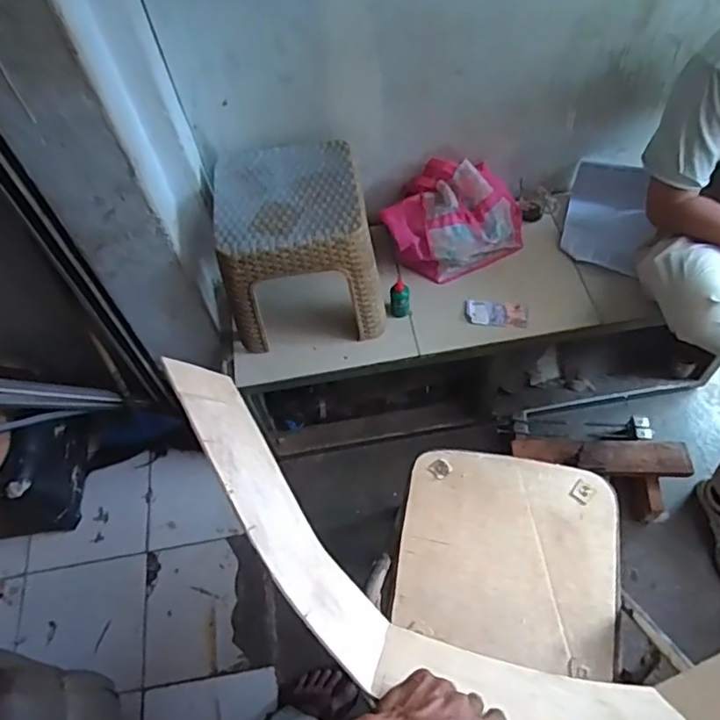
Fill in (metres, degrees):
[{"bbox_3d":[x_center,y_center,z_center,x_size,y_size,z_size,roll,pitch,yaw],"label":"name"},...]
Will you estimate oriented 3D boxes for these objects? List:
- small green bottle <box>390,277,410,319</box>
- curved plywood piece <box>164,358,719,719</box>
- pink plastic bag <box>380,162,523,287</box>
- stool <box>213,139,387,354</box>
[{"bbox_3d":[0.088,-0.132,1.283,0.045,0.085,0.048,-3,58,3],"label":"small green bottle"},{"bbox_3d":[0.101,0.253,0.633,0.715,0.245,0.232,23,63,10],"label":"curved plywood piece"},{"bbox_3d":[0.217,-0.329,1.329,0.320,0.187,0.210,-16,59,-6],"label":"pink plastic bag"},{"bbox_3d":[-0.128,-0.241,1.240,0.308,0.286,0.323,-9,58,-1],"label":"stool"}]

